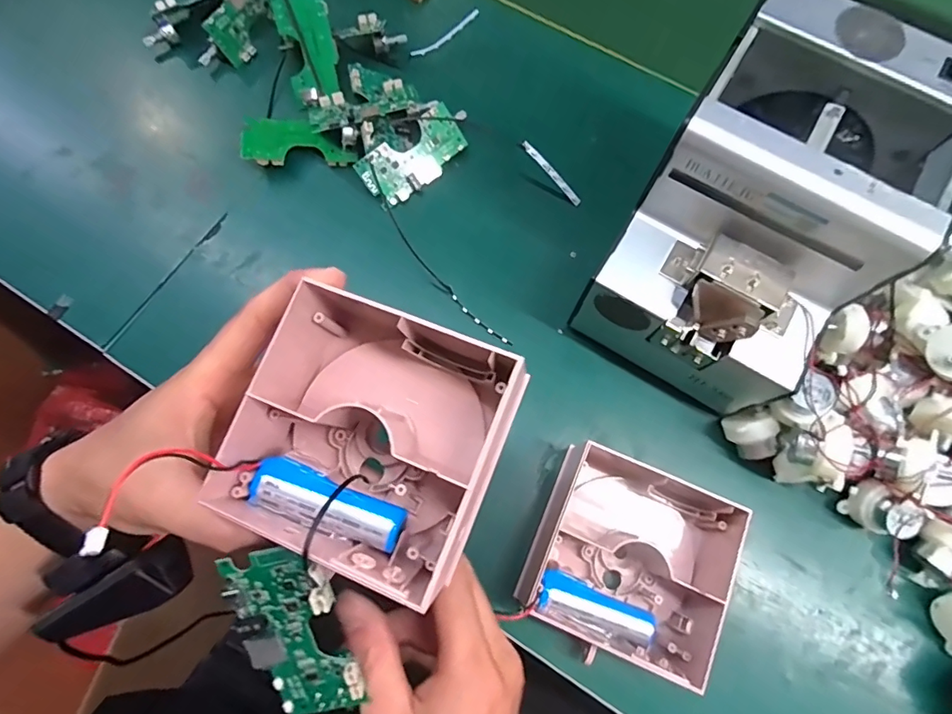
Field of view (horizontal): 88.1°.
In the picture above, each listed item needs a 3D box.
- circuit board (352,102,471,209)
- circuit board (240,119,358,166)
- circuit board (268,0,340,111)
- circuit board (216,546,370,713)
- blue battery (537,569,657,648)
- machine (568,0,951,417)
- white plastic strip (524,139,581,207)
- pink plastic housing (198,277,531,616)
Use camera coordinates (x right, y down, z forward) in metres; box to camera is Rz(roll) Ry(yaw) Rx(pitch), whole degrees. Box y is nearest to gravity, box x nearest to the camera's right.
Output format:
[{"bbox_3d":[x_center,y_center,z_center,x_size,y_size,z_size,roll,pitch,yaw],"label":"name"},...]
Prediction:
[{"bbox_3d":[-0.047,-0.155,0.380,0.087,0.007,0.042,-42,119,-7],"label":"circuit board"},{"bbox_3d":[-0.139,-0.169,0.383,0.082,0.010,0.038,-6,79,-17],"label":"circuit board"},{"bbox_3d":[-0.132,-0.246,0.388,0.041,0.019,0.083,-14,107,-6],"label":"circuit board"},{"bbox_3d":[-0.075,0.118,0.205,0.041,0.012,0.084,-17,106,-7],"label":"circuit board"},{"bbox_3d":[0.068,0.147,0.287,0.065,0.019,0.023,22,72,5],"label":"blue battery"},{"bbox_3d":[0.162,-0.076,0.297,0.126,0.157,0.169,29,73,8],"label":"machine"},{"bbox_3d":[0.058,-0.138,0.372,0.063,0.005,0.006,38,71,-25],"label":"white plastic strip"},{"bbox_3d":[-0.041,0.030,0.207,0.101,0.055,0.109,21,72,5],"label":"pink plastic housing"}]

